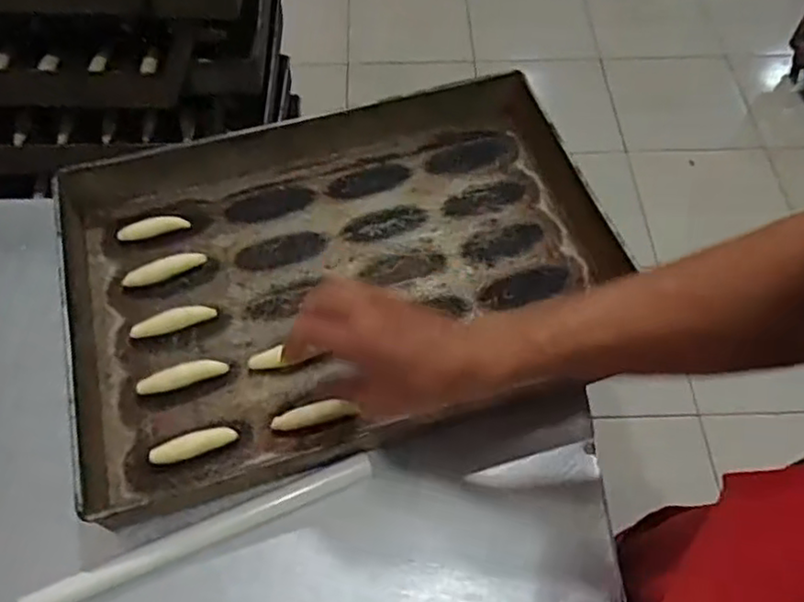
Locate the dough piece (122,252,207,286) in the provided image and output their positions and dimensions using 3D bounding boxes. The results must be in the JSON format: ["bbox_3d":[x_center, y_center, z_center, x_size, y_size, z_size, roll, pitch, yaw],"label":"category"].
[{"bbox_3d":[-0.235,-0.031,0.674,0.080,0.014,0.019,-18,60,-11],"label":"dough piece"}]

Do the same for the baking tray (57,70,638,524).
[{"bbox_3d":[-0.056,-0.039,0.660,0.531,0.048,0.363,-15,60,-10],"label":"baking tray"}]

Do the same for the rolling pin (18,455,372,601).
[{"bbox_3d":[-0.156,0.186,0.541,0.281,0.016,0.019,-20,61,-12],"label":"rolling pin"}]

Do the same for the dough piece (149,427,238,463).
[{"bbox_3d":[-0.178,0.123,0.581,0.072,0.014,0.018,-18,60,-11],"label":"dough piece"}]

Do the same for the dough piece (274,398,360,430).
[{"bbox_3d":[-0.079,0.098,0.593,0.070,0.011,0.021,-7,59,-5],"label":"dough piece"}]

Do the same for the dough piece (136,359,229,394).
[{"bbox_3d":[-0.198,0.069,0.615,0.078,0.015,0.021,-13,59,-8],"label":"dough piece"}]

